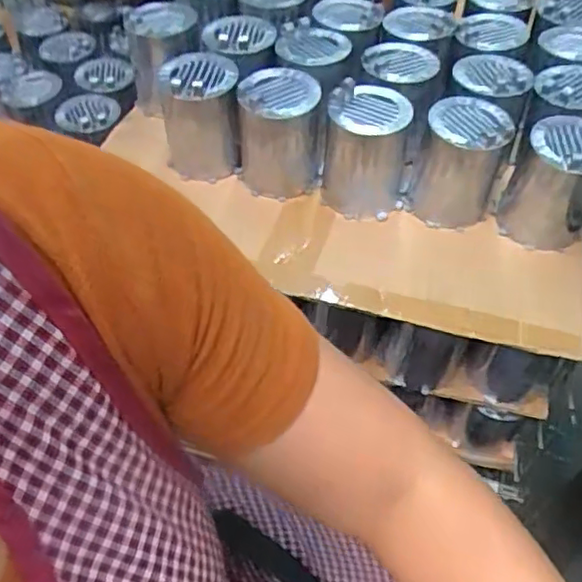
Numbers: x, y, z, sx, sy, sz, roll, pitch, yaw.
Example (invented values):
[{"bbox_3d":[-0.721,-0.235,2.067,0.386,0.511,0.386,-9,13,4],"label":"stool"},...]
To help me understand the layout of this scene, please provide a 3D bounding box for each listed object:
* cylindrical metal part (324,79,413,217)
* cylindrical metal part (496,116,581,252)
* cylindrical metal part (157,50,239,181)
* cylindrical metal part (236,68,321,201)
[{"bbox_3d":[0.081,-0.154,0.682,0.086,0.126,0.085,0,51,0],"label":"cylindrical metal part"},{"bbox_3d":[0.285,-0.116,0.667,0.089,0.119,0.086,23,55,18],"label":"cylindrical metal part"},{"bbox_3d":[-0.102,-0.199,0.710,0.080,0.125,0.080,0,51,0],"label":"cylindrical metal part"},{"bbox_3d":[-0.012,-0.171,0.702,0.086,0.127,0.086,0,51,0],"label":"cylindrical metal part"}]

